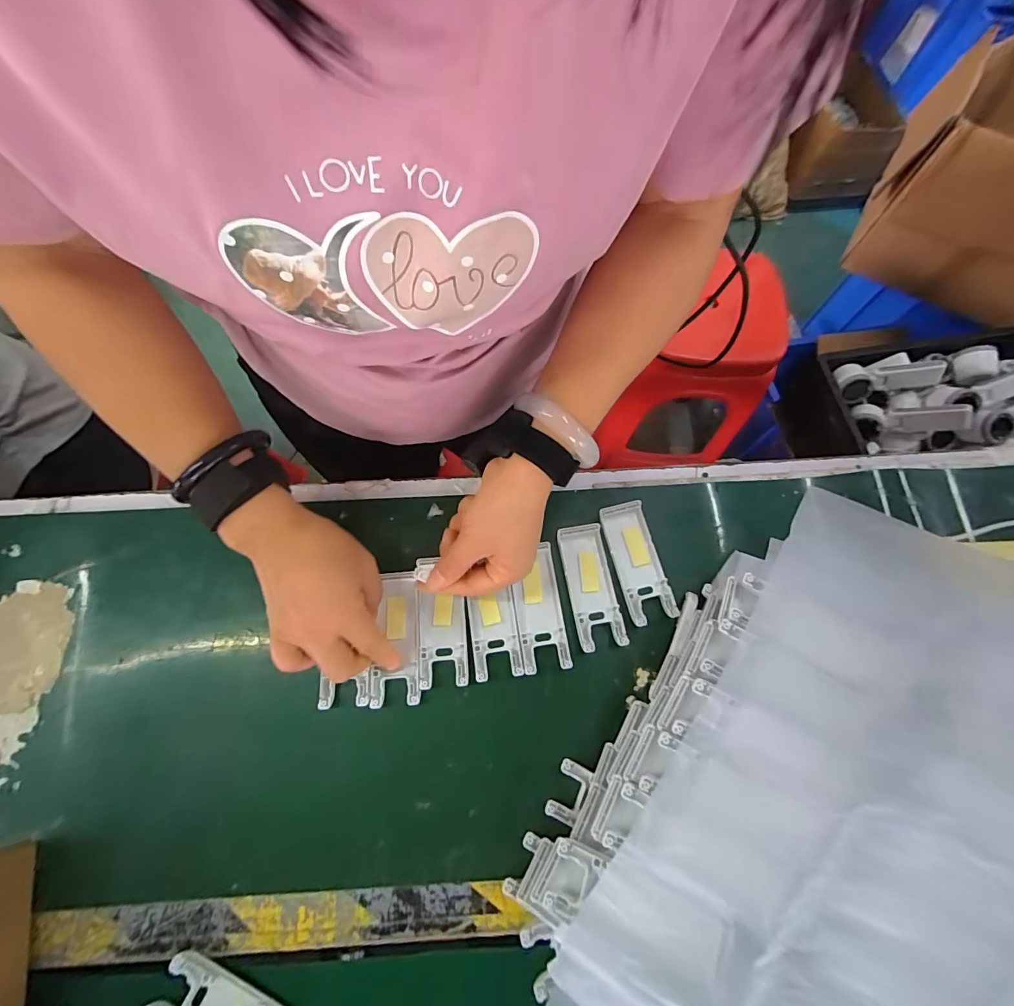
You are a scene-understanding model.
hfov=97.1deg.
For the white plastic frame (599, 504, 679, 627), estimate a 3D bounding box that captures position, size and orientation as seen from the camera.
[{"bbox_3d":[0.114,0.051,0.395,0.040,0.008,0.104,-13,72,-4],"label":"white plastic frame"}]

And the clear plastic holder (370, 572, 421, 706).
[{"bbox_3d":[-0.092,0.111,0.373,0.038,0.009,0.105,-3,69,0],"label":"clear plastic holder"}]

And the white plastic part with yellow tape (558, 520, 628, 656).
[{"bbox_3d":[0.072,0.070,0.385,0.038,0.006,0.104,-10,71,-2],"label":"white plastic part with yellow tape"}]

